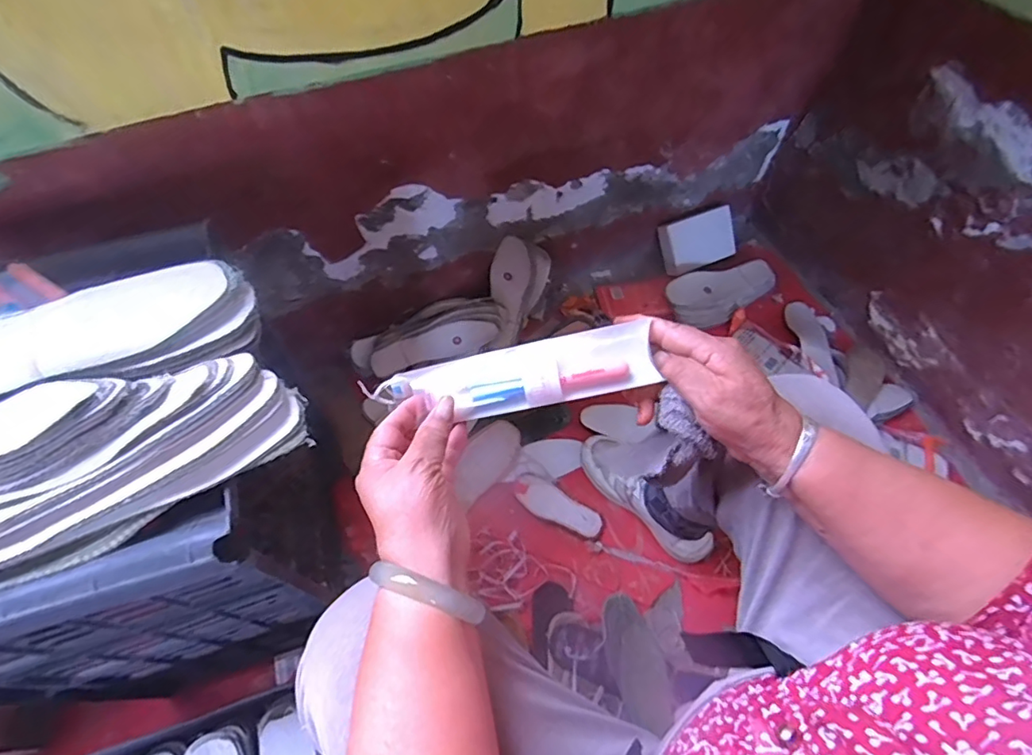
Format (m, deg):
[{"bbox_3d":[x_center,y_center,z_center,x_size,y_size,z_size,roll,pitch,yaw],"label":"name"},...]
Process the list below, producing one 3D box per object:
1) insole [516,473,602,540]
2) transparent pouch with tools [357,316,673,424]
[{"bbox_3d":[0.066,0.206,0.855,0.147,0.014,0.056,32,64,16],"label":"insole"},{"bbox_3d":[-0.005,0.000,0.396,0.206,0.022,0.047,-9,60,7],"label":"transparent pouch with tools"}]

